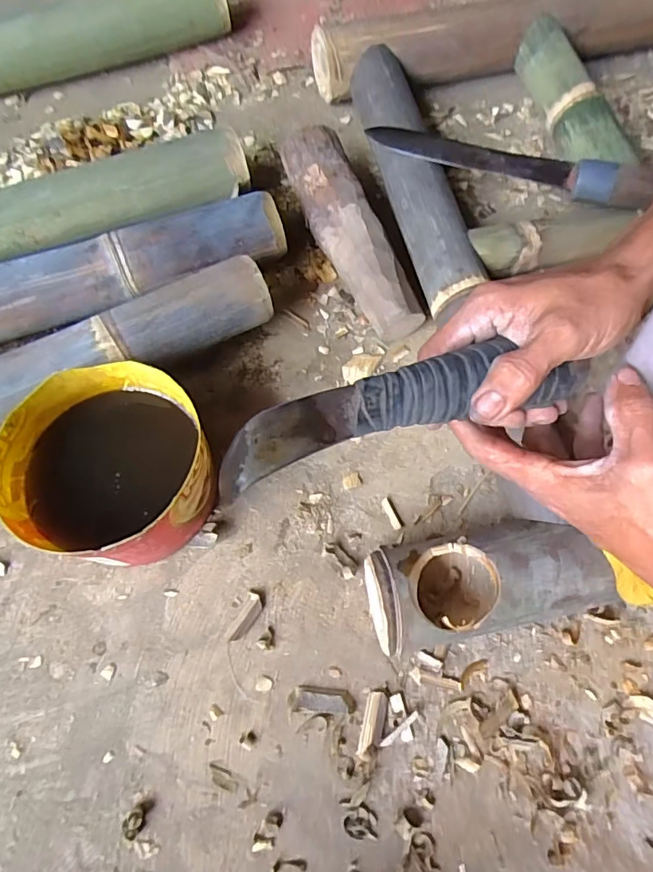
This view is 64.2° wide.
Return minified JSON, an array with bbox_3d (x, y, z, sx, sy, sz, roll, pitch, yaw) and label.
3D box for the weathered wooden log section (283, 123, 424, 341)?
[{"bbox_3d":[0.022,-0.211,0.550,0.056,0.069,0.242,-21,71,-11],"label":"weathered wooden log section"}]

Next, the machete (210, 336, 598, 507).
[{"bbox_3d":[0.037,-0.022,0.269,0.197,0.044,0.030,-17,37,-8],"label":"machete"}]

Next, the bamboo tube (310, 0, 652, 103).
[{"bbox_3d":[0.230,-0.497,0.655,0.491,0.092,0.070,-12,70,-7],"label":"bamboo tube"}]

